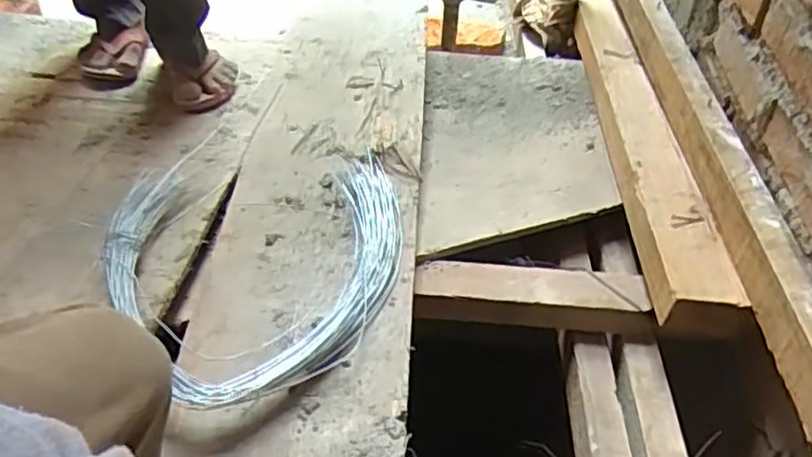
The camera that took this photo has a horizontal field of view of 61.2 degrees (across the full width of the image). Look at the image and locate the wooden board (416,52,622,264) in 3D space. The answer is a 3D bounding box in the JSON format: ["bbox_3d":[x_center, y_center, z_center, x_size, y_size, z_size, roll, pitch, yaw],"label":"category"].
[{"bbox_3d":[0.167,-0.150,1.079,0.276,0.024,0.533,1,37,3],"label":"wooden board"}]

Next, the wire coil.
[{"bbox_3d":[-0.153,0.033,0.781,0.340,0.050,0.357,1,43,-1],"label":"wire coil"}]

